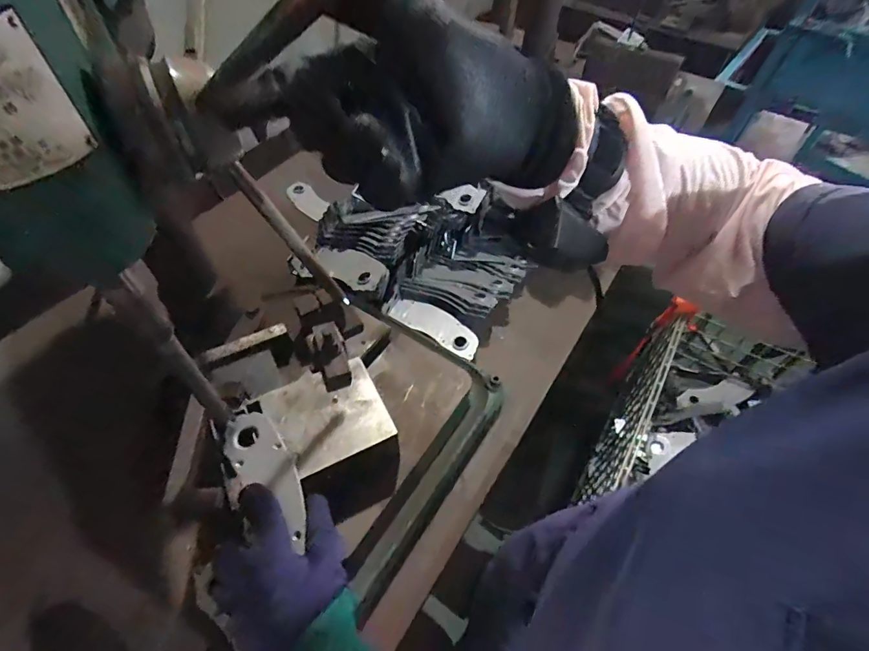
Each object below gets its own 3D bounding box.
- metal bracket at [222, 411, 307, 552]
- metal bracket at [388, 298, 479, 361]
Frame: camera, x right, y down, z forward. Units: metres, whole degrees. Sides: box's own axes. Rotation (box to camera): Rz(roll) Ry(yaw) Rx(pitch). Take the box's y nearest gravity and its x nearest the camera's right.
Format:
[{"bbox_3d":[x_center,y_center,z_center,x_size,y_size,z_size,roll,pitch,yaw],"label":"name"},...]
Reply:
[{"bbox_3d":[-0.168,0.150,0.456,0.052,0.008,0.155,-36,59,-26],"label":"metal bracket"},{"bbox_3d":[0.002,-0.001,0.750,0.167,0.013,0.062,32,59,19],"label":"metal bracket"}]

